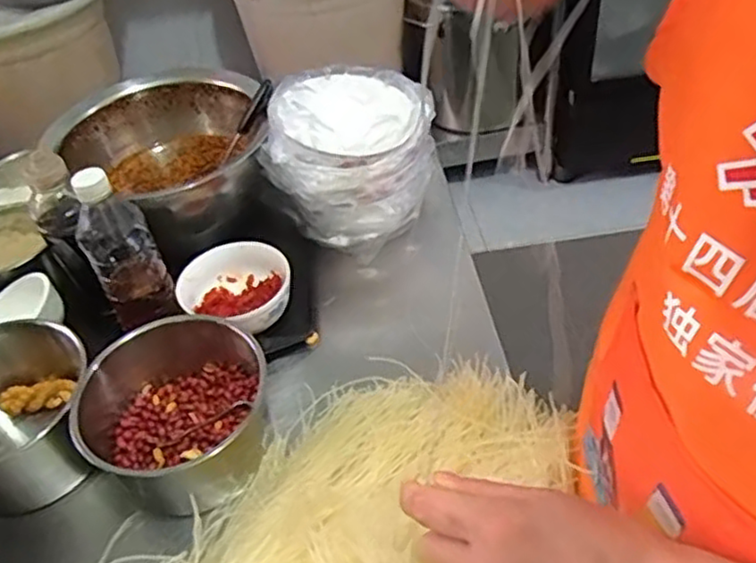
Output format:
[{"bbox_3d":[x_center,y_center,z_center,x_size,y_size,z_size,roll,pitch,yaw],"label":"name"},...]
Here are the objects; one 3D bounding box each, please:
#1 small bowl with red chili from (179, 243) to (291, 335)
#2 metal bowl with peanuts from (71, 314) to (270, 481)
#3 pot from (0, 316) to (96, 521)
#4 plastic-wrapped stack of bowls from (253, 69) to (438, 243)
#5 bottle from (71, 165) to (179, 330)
[{"bbox_3d":[-0.156,0.012,0.801,0.120,0.050,0.115,-4,44,4],"label":"small bowl with red chili"},{"bbox_3d":[-0.187,0.119,0.668,0.173,0.088,0.176,-4,44,4],"label":"metal bowl with peanuts"},{"bbox_3d":[-0.360,0.133,0.697,0.155,0.100,0.169,-4,44,4],"label":"pot"},{"bbox_3d":[-0.038,-0.159,0.868,0.202,0.172,0.177,-12,44,-5],"label":"plastic-wrapped stack of bowls"},{"bbox_3d":[-0.270,-0.042,0.727,0.067,0.186,0.070,-23,46,-16],"label":"bottle"}]

